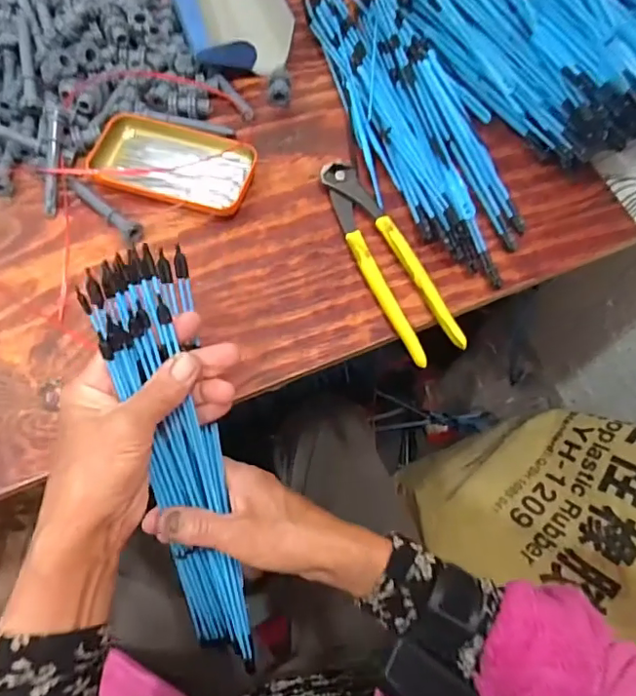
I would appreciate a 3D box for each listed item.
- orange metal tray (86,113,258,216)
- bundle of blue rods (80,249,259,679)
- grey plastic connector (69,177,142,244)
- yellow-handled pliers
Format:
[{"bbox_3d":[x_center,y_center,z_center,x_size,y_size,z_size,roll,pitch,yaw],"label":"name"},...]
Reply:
[{"bbox_3d":[-0.132,-0.173,0.503,0.148,0.018,0.088,12,67,4],"label":"orange metal tray"},{"bbox_3d":[-0.094,0.093,0.390,0.059,0.326,0.054,-8,24,-4],"label":"bundle of blue rods"},{"bbox_3d":[-0.190,-0.123,0.483,0.092,0.015,0.015,38,71,14],"label":"grey plastic connector"},{"bbox_3d":[0.055,-0.078,0.469,0.046,0.015,0.201,-23,69,-11],"label":"yellow-handled pliers"}]

